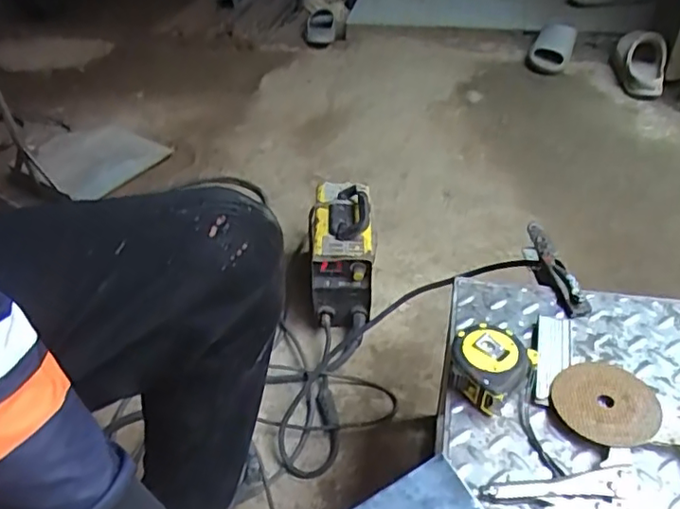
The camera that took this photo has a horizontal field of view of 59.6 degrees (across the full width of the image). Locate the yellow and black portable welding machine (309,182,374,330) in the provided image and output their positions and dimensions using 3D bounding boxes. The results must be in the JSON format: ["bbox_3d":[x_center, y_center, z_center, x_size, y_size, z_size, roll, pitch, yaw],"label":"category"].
[{"bbox_3d":[0.002,0.001,1.073,0.108,0.188,0.175,-2,39,0],"label":"yellow and black portable welding machine"}]

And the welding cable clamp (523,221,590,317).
[{"bbox_3d":[0.266,0.024,0.752,0.036,0.058,0.167,-4,39,-2],"label":"welding cable clamp"}]

